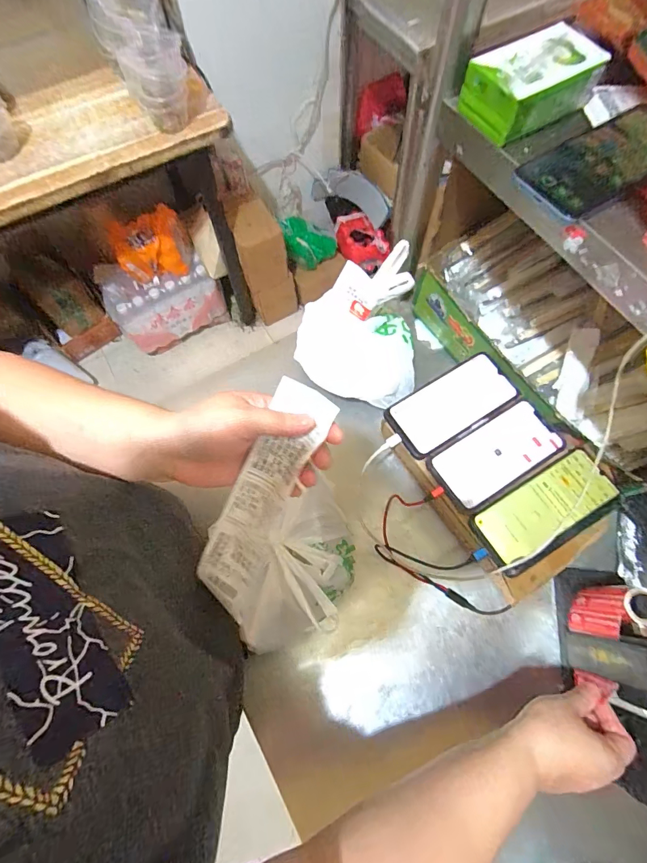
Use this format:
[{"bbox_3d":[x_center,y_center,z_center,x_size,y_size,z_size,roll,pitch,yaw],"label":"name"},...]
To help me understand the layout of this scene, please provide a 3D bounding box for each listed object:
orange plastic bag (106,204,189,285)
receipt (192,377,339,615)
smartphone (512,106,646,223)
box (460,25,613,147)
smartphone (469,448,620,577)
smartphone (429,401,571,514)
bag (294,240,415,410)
[{"bbox_3d":[-0.565,-0.603,1.290,0.231,0.167,0.150,-8,69,-3],"label":"orange plastic bag"},{"bbox_3d":[-0.055,0.061,0.336,0.055,0.016,0.207,28,105,10],"label":"receipt"},{"bbox_3d":[0.249,-0.242,0.355,0.154,0.014,0.072,-31,72,-11],"label":"smartphone"},{"bbox_3d":[0.194,-0.321,0.371,0.112,0.045,0.067,-28,72,-10],"label":"box"},{"bbox_3d":[0.253,0.089,0.455,0.161,0.015,0.075,-31,75,-4],"label":"smartphone"},{"bbox_3d":[0.209,0.027,0.484,0.149,0.013,0.080,-31,72,-11],"label":"smartphone"},{"bbox_3d":[0.048,-0.135,0.552,0.172,0.127,0.154,6,70,3],"label":"bag"}]

